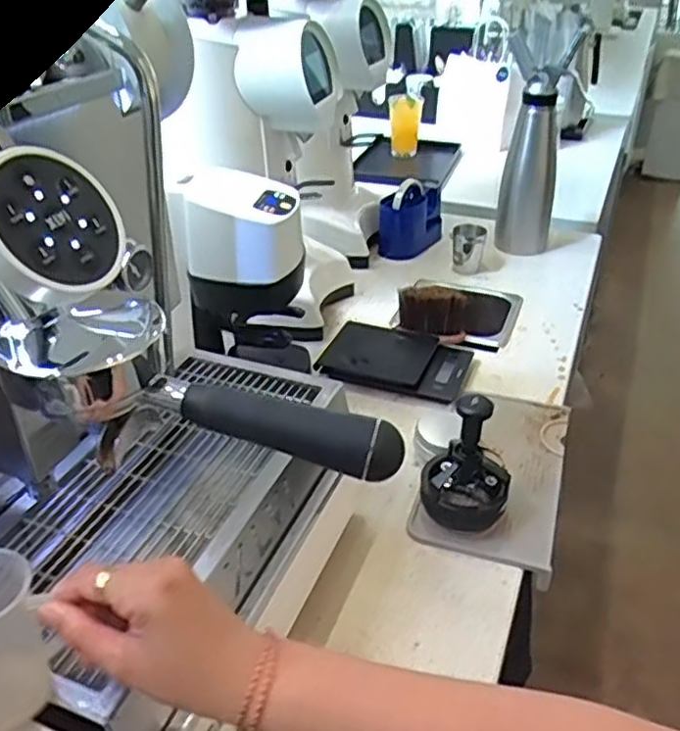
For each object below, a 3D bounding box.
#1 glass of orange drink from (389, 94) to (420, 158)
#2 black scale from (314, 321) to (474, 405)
[{"bbox_3d":[0.138,-0.513,1.525,0.060,0.115,0.064,1,34,2],"label":"glass of orange drink"},{"bbox_3d":[0.074,-0.008,0.938,0.180,0.033,0.124,12,36,18],"label":"black scale"}]

